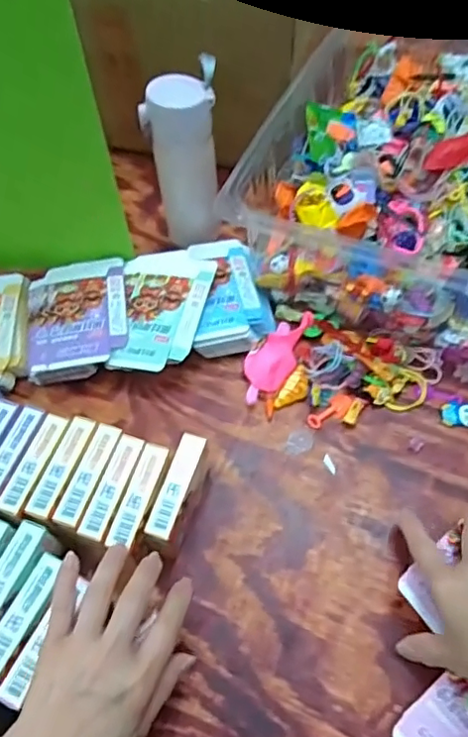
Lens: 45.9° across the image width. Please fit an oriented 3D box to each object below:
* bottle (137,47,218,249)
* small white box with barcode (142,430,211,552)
[{"bbox_3d":[-0.053,-0.231,0.620,0.077,0.186,0.075,-5,58,0],"label":"bottle"},{"bbox_3d":[-0.046,0.115,0.486,0.028,0.066,0.095,17,60,13],"label":"small white box with barcode"}]

